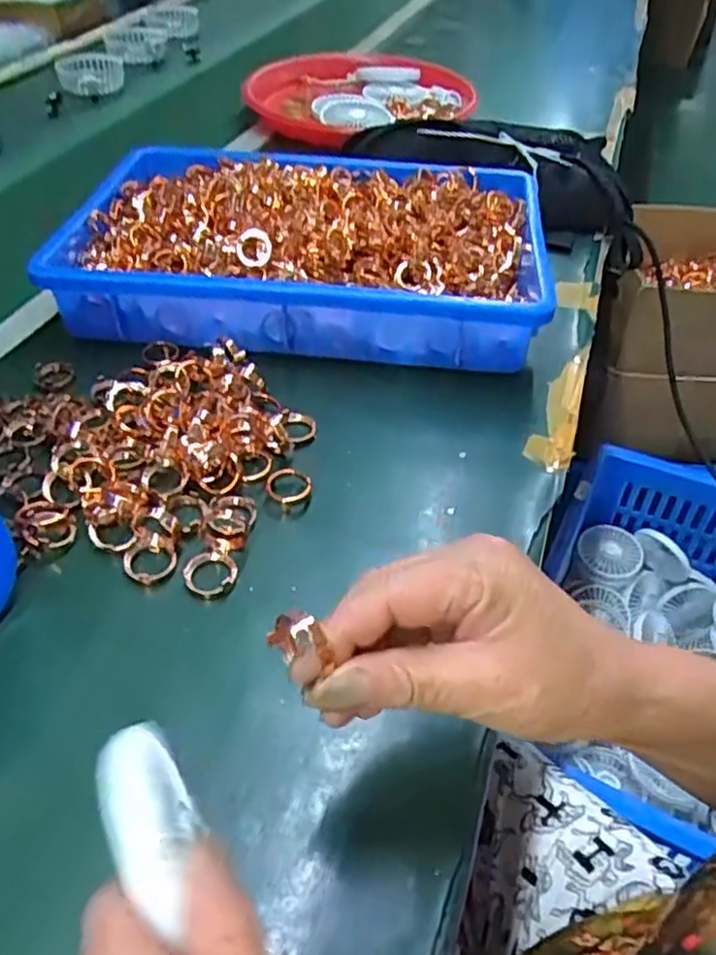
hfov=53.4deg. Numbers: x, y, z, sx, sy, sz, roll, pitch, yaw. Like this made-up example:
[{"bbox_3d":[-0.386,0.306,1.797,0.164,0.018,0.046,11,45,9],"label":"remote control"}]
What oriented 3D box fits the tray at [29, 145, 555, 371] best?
[{"bbox_3d":[-0.037,-0.179,0.566,0.343,0.067,0.218,3,46,4],"label":"tray"}]

